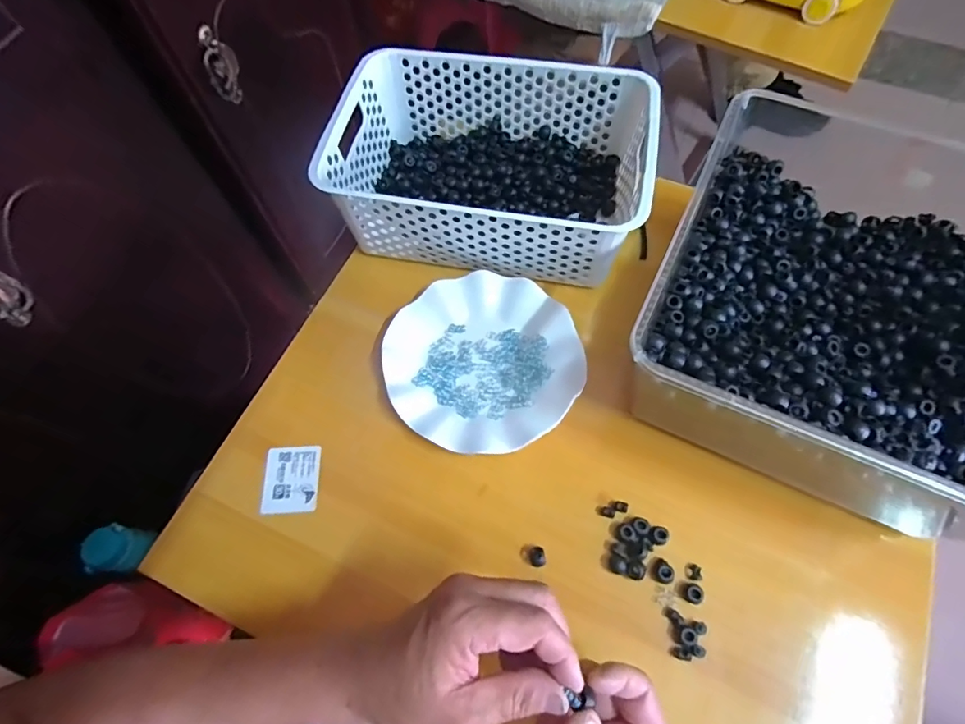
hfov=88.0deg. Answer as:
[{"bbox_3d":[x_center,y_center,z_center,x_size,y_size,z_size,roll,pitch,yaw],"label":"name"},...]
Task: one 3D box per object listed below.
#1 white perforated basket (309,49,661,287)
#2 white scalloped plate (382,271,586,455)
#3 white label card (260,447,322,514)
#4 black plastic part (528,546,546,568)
[{"bbox_3d":[0.009,-0.206,0.527,0.304,0.106,0.206,10,65,6],"label":"white perforated basket"},{"bbox_3d":[0.000,-0.002,0.483,0.177,0.021,0.180,-1,65,2],"label":"white scalloped plate"},{"bbox_3d":[-0.174,0.107,0.457,0.049,0.004,0.060,-3,64,-3],"label":"white label card"},{"bbox_3d":[0.045,0.161,0.412,0.013,0.008,0.015,-6,65,-1],"label":"black plastic part"}]

